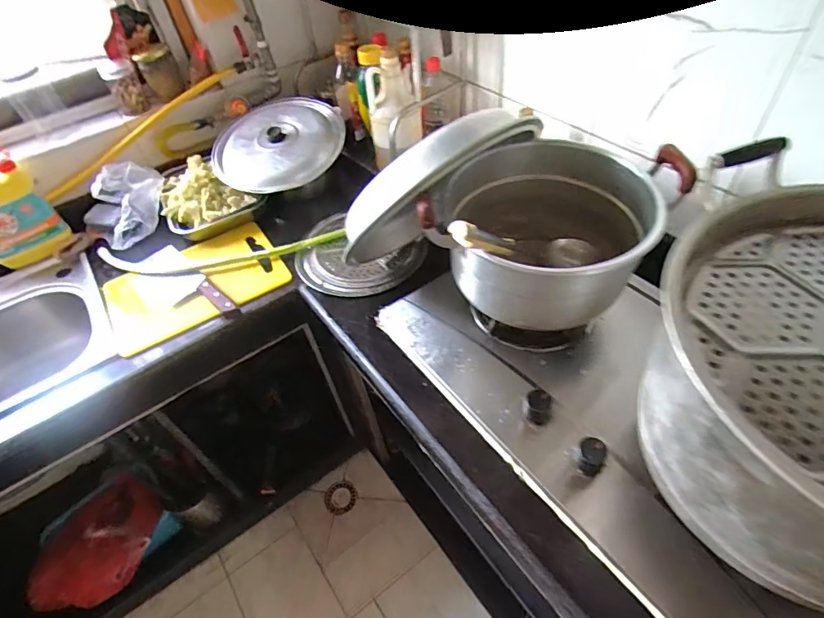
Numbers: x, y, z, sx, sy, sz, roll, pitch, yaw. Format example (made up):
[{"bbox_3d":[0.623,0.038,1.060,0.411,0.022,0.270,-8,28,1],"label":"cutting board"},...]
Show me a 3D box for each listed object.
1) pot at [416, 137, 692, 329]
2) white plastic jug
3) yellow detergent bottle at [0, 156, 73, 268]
[{"bbox_3d":[0.191,-0.102,0.642,0.331,0.176,0.219,0,49,6],"label":"pot"},{"bbox_3d":[-0.035,-0.396,0.950,0.108,0.205,0.097,-4,48,3],"label":"white plastic jug"},{"bbox_3d":[-0.800,-0.187,0.916,0.145,0.210,0.070,-36,55,-23],"label":"yellow detergent bottle"}]

